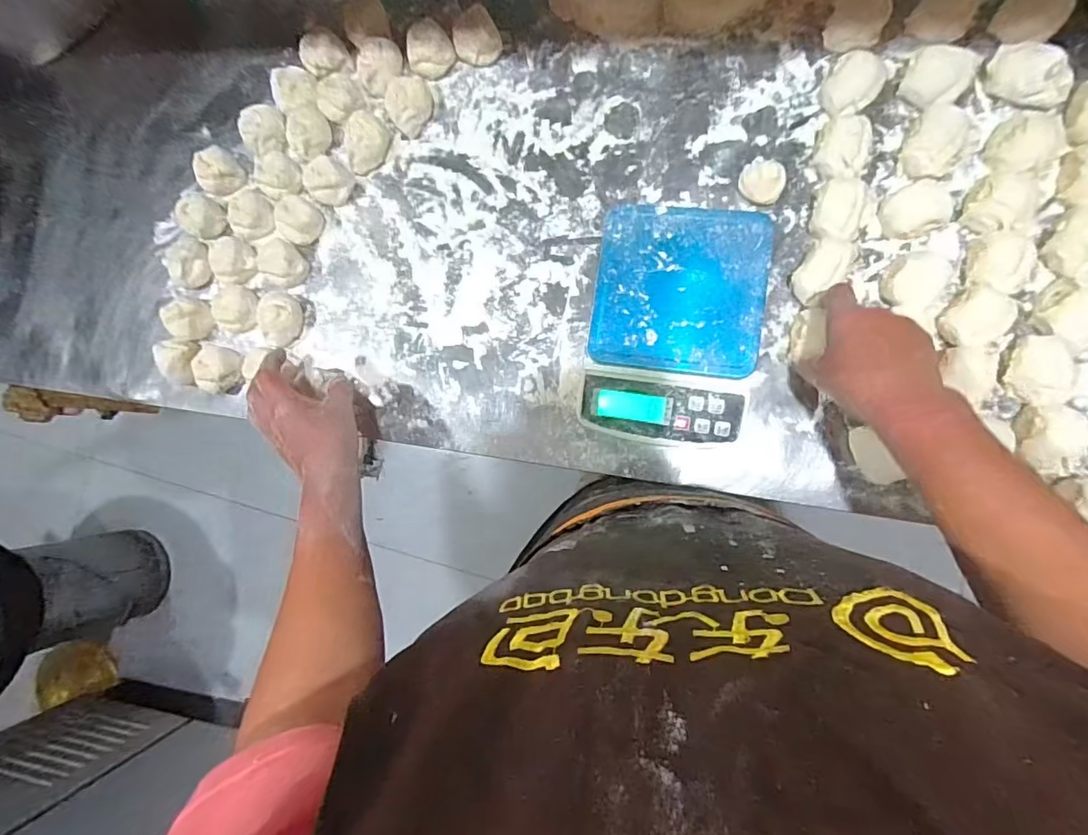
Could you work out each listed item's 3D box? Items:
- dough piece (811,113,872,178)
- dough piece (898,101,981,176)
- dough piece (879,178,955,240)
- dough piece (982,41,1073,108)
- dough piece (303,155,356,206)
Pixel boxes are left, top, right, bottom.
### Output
[{"bbox_3d":[0.272,-0.246,0.470,0.037,0.029,0.047,12,90,11],"label":"dough piece"},{"bbox_3d":[0.351,-0.243,0.456,0.056,0.037,0.053,0,87,11],"label":"dough piece"},{"bbox_3d":[0.333,-0.186,0.459,0.046,0.027,0.043,0,87,11],"label":"dough piece"},{"bbox_3d":[0.424,-0.298,0.448,0.040,0.032,0.067,-38,81,7],"label":"dough piece"},{"bbox_3d":[-0.234,-0.257,0.561,0.048,0.032,0.043,-45,81,6],"label":"dough piece"}]

